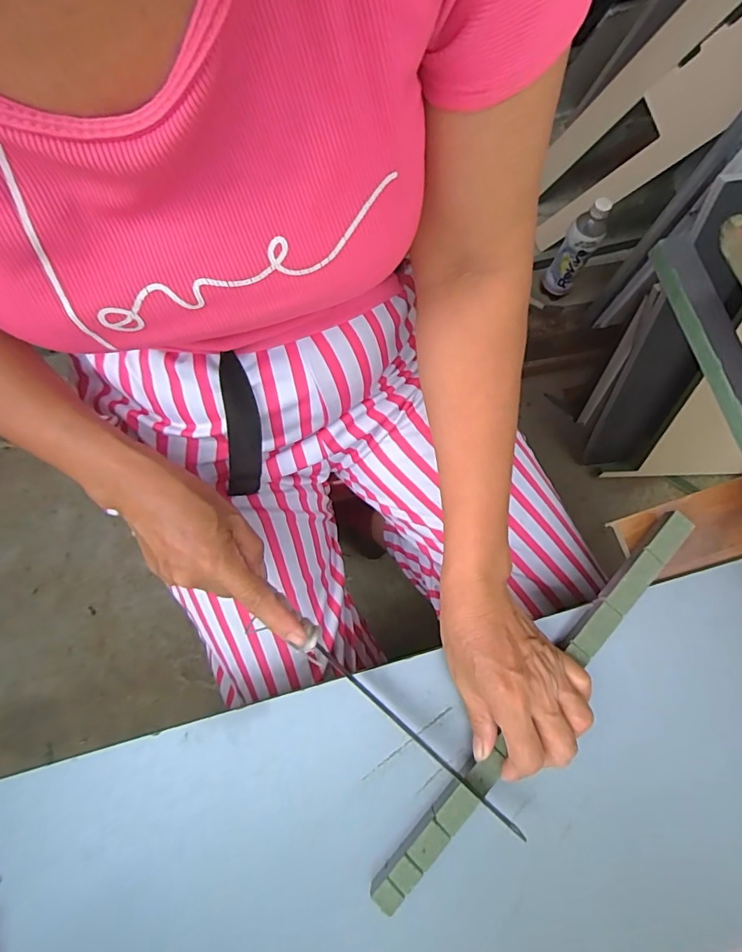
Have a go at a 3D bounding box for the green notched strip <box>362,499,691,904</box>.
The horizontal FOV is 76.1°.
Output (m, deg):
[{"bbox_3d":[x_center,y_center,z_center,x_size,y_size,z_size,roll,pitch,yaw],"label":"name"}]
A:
[{"bbox_3d":[0.117,0.155,0.332,0.020,0.022,0.334,41,83,9],"label":"green notched strip"}]

